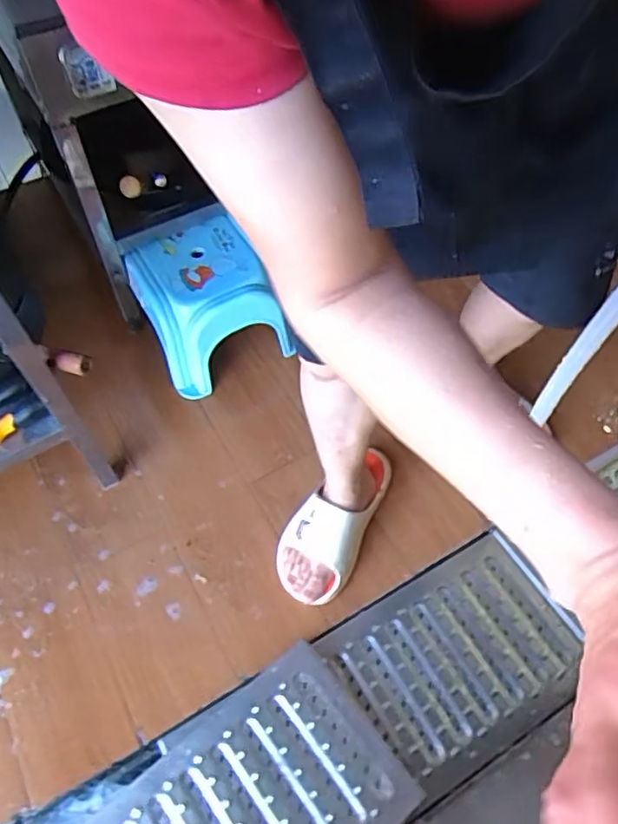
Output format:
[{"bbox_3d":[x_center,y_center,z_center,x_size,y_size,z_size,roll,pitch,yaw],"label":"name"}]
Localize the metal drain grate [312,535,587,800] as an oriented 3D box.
[{"bbox_3d":[0.217,0.350,0.879,0.330,0.024,0.245,-27,60,-16],"label":"metal drain grate"}]

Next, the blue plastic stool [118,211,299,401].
[{"bbox_3d":[-0.179,-0.201,1.146,0.250,0.200,0.231,-25,59,-15],"label":"blue plastic stool"}]

